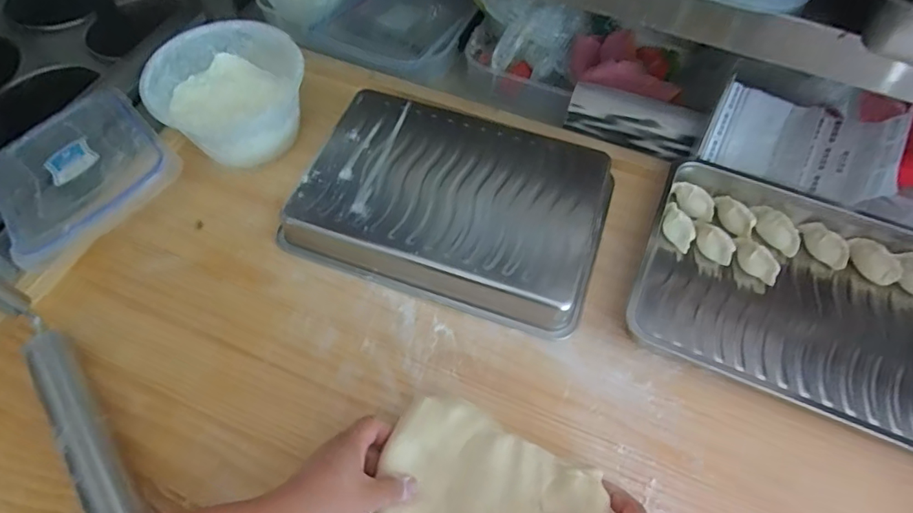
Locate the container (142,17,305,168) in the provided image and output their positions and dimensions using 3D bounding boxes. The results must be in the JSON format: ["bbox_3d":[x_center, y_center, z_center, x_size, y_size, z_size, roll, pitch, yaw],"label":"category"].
[{"bbox_3d":[-0.253,-0.185,0.569,0.158,0.081,0.158,39,69,20],"label":"container"}]

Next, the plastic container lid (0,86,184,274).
[{"bbox_3d":[-0.434,-0.102,0.564,0.182,0.026,0.241,-45,57,-12],"label":"plastic container lid"}]

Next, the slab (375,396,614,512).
[{"bbox_3d":[0.023,0.193,0.378,0.169,0.017,0.134,16,63,9],"label":"slab"}]

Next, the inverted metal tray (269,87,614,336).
[{"bbox_3d":[-0.007,-0.060,0.530,0.324,0.043,0.214,16,63,10],"label":"inverted metal tray"}]

